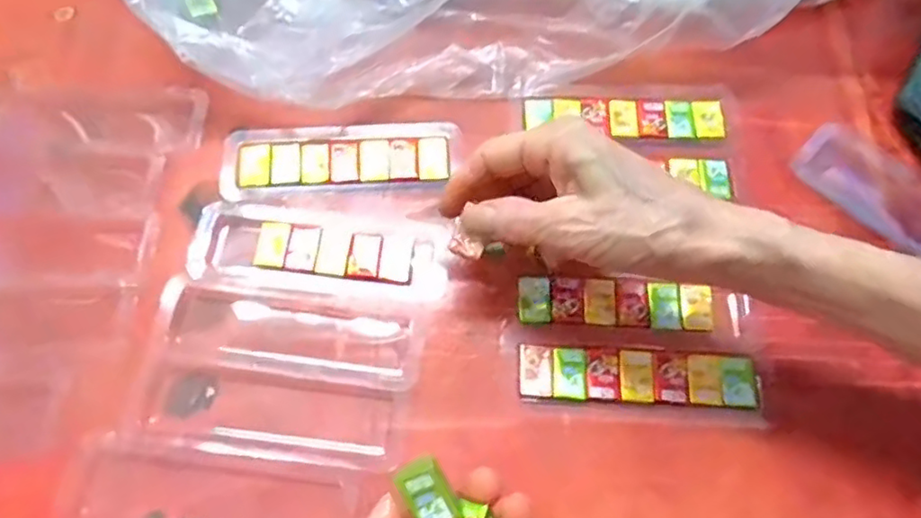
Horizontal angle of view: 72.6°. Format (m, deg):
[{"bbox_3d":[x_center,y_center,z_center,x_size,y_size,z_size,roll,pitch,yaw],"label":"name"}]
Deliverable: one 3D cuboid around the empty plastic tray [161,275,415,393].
[{"bbox_3d":[-0.091,0.039,0.328,0.134,0.008,0.044,8,67,4],"label":"empty plastic tray"}]

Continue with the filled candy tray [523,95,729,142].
[{"bbox_3d":[0.101,-0.087,0.378,0.123,0.005,0.034,0,67,0],"label":"filled candy tray"}]

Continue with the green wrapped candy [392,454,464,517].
[{"bbox_3d":[-0.013,0.089,0.239,0.018,0.008,0.027,-26,95,5],"label":"green wrapped candy"}]

